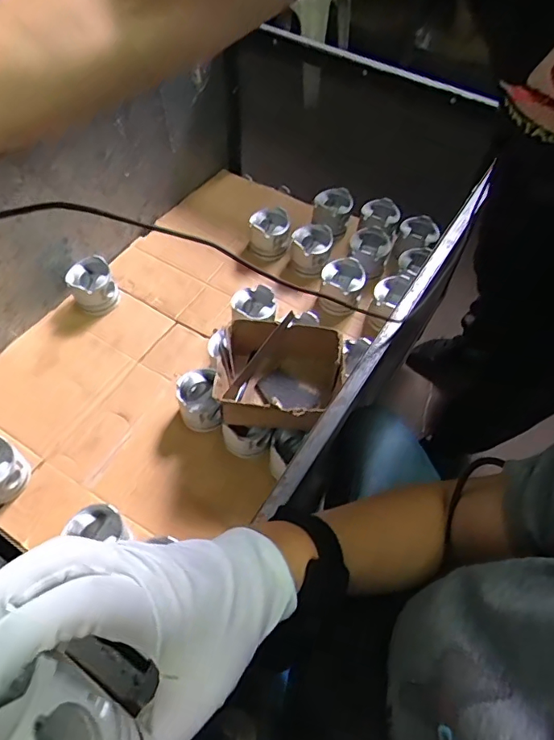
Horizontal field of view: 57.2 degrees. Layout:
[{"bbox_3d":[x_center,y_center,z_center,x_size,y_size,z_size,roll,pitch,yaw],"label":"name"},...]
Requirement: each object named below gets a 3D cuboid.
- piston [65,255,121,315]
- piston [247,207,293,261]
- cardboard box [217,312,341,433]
[{"bbox_3d":[-0.391,-0.175,1.087,0.095,0.083,0.101,-20,59,-15],"label":"piston"},{"bbox_3d":[-0.017,-0.320,1.196,0.096,0.099,0.075,5,56,1],"label":"piston"},{"bbox_3d":[0.004,0.017,0.883,0.204,0.106,0.182,4,56,0],"label":"cardboard box"}]

